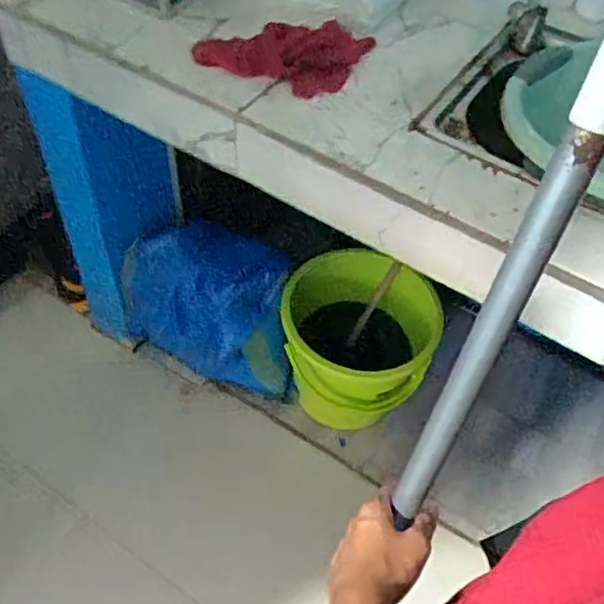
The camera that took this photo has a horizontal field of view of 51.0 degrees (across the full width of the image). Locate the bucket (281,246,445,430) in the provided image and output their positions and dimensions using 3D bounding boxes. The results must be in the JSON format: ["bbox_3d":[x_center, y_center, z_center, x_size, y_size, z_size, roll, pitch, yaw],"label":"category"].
[{"bbox_3d":[0.105,0.099,1.412,0.291,0.306,0.305,3,52,-3],"label":"bucket"}]

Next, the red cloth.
[{"bbox_3d":[-0.023,-0.333,0.868,0.253,0.056,0.126,0,53,-5],"label":"red cloth"}]

